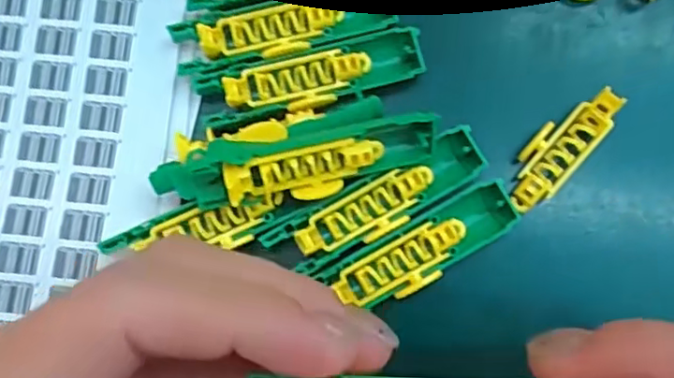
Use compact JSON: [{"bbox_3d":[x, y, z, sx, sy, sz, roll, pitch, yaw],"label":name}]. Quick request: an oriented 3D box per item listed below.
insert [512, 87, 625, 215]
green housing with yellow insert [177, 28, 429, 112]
[{"bbox_3d":[0.076,-0.014,0.202,0.017,0.014,0.047,41,84,6],"label":"insert"},{"bbox_3d":[-0.010,-0.039,0.204,0.079,0.011,0.022,-10,82,-1],"label":"green housing with yellow insert"}]

